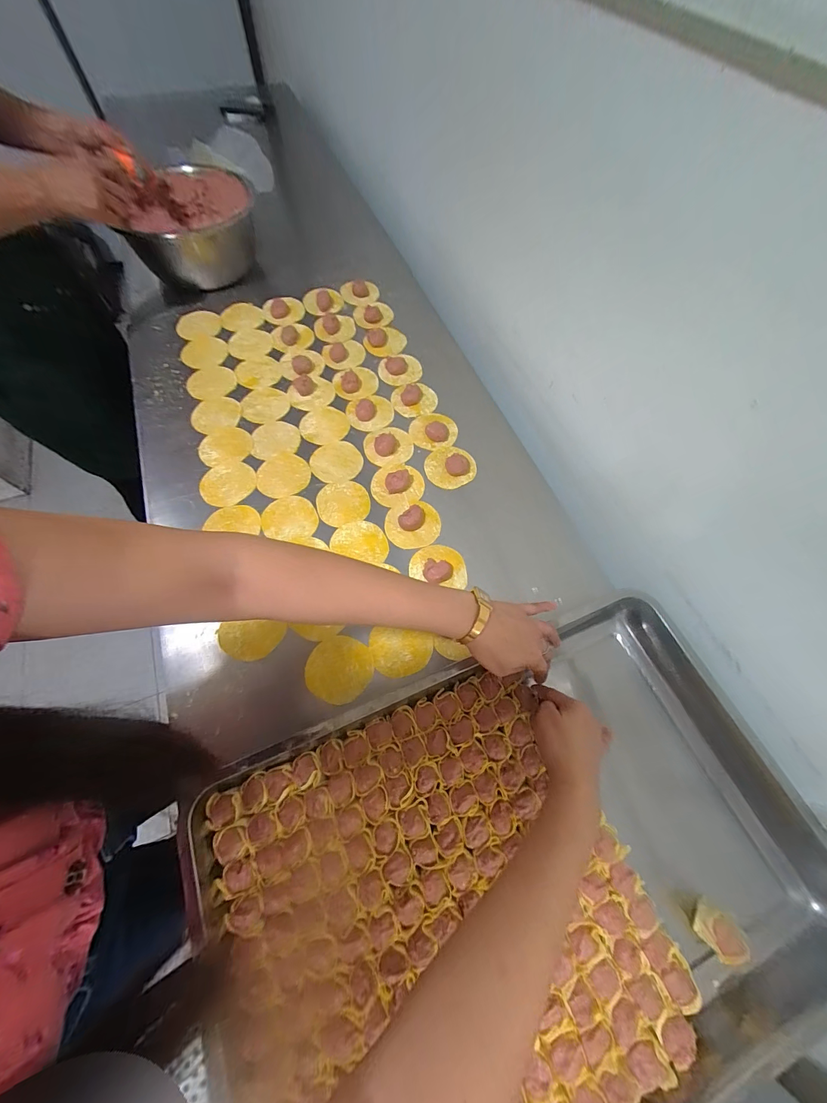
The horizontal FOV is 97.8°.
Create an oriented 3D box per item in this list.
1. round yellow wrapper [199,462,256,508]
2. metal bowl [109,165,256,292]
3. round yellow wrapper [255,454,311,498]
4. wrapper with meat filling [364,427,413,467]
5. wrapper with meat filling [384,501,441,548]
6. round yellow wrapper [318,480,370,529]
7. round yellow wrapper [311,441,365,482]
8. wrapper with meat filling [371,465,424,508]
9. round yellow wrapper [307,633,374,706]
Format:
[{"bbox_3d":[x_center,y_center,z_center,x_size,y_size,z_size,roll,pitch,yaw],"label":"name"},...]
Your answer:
[{"bbox_3d":[-0.292,-0.105,0.570,0.082,0.006,0.076,2,67,-4],"label":"round yellow wrapper"},{"bbox_3d":[-0.477,-0.712,0.789,0.238,0.150,0.295,-12,66,-8],"label":"metal bowl"},{"bbox_3d":[-0.210,-0.123,0.579,0.083,0.004,0.079,1,65,-2],"label":"round yellow wrapper"},{"bbox_3d":[-0.042,-0.181,0.603,0.080,0.031,0.078,1,65,-2],"label":"wrapper with meat filling"},{"bbox_3d":[0.000,-0.043,0.540,0.082,0.030,0.070,-13,66,-8],"label":"wrapper with meat filling"},{"bbox_3d":[-0.109,-0.075,0.561,0.078,0.007,0.076,-10,66,-7],"label":"round yellow wrapper"},{"bbox_3d":[-0.127,-0.148,0.593,0.083,0.004,0.082,1,65,-2],"label":"round yellow wrapper"},{"bbox_3d":[-0.025,-0.109,0.569,0.082,0.032,0.076,-2,65,-3],"label":"wrapper with meat filling"},{"bbox_3d":[-0.095,0.150,0.463,0.079,0.006,0.080,1,63,-3],"label":"round yellow wrapper"}]

